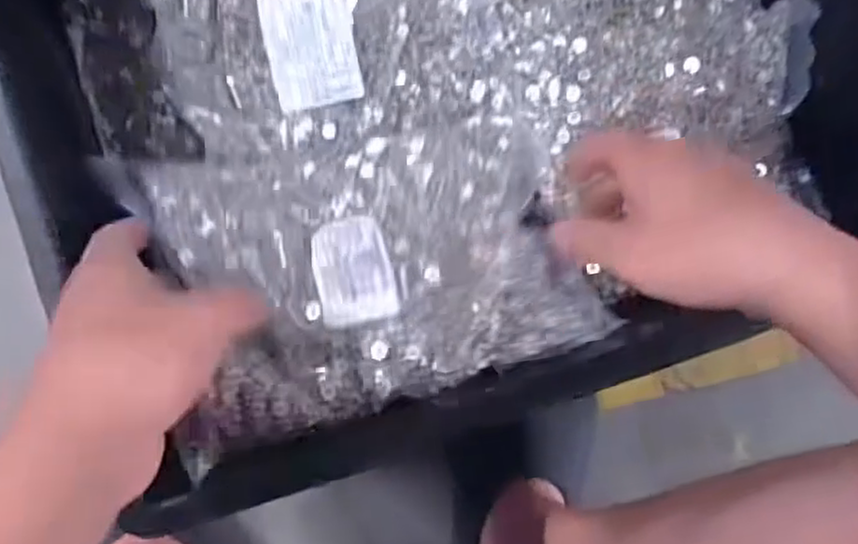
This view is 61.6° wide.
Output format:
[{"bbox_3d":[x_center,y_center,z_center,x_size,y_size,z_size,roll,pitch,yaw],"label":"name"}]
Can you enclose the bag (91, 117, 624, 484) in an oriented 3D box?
[{"bbox_3d":[-0.035,-0.011,0.400,0.228,0.037,0.167,-18,78,-12],"label":"bag"}]

